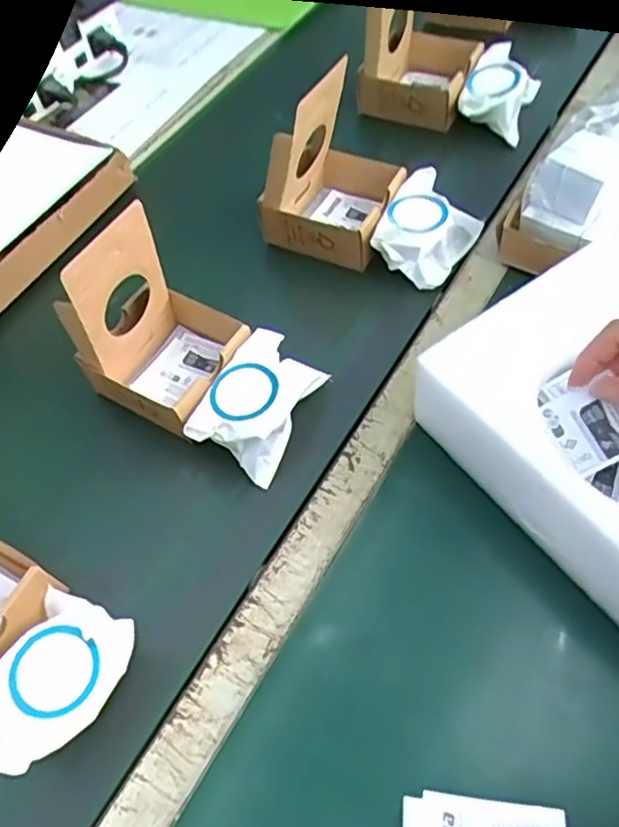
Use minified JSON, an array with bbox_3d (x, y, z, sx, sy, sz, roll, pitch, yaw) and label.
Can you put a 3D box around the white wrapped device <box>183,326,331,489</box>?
[{"bbox_3d":[-0.042,-0.005,0.519,0.072,0.053,0.112,21,61,20],"label":"white wrapped device"}]

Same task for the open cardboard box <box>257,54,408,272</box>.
[{"bbox_3d":[0.024,-0.224,0.593,0.116,0.139,0.096,20,61,19],"label":"open cardboard box"}]

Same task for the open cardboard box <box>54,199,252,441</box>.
[{"bbox_3d":[-0.116,-0.071,0.512,0.114,0.143,0.113,25,62,21],"label":"open cardboard box"}]

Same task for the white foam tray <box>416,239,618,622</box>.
[{"bbox_3d":[0.207,0.009,0.423,0.172,0.081,0.228,-30,60,-14],"label":"white foam tray"}]

